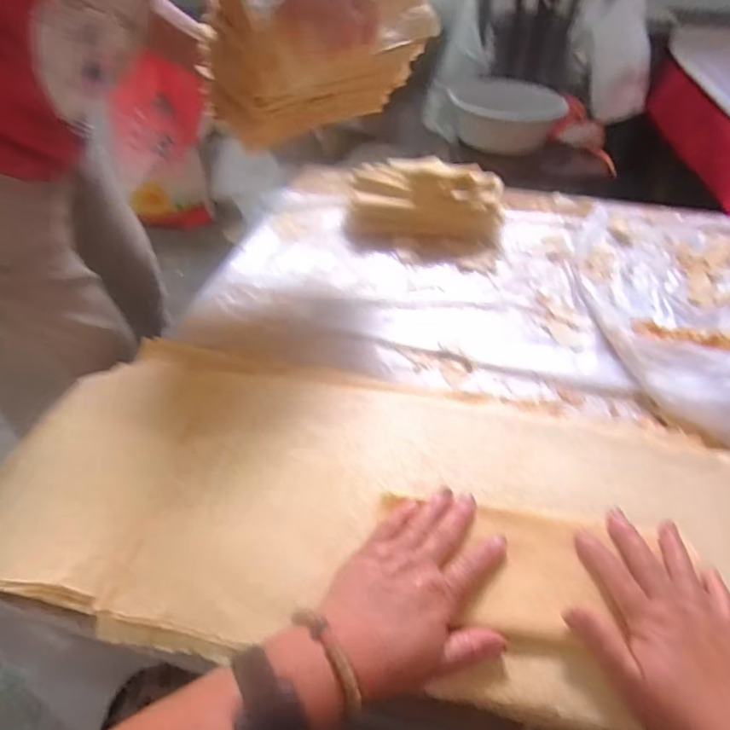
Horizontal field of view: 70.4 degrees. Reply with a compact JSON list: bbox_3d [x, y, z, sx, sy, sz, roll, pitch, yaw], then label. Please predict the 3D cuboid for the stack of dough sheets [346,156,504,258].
[{"bbox_3d":[0.110,-0.288,0.932,0.269,0.111,0.140,9,44,7],"label":"stack of dough sheets"}]

